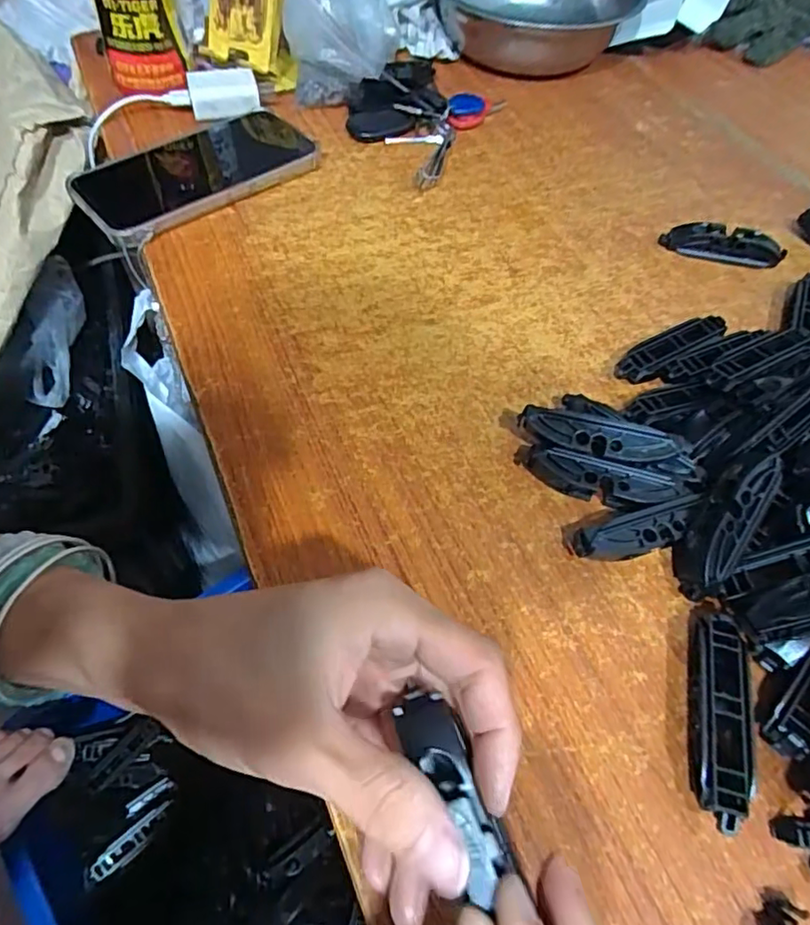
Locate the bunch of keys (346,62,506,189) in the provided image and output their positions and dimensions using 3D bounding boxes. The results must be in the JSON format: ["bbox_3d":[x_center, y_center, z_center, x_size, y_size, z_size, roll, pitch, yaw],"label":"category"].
[{"bbox_3d":[0.016,-0.289,0.476,0.114,0.024,0.147,34,61,19],"label":"bunch of keys"}]

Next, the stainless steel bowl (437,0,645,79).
[{"bbox_3d":[0.115,-0.426,0.550,0.186,0.059,0.164,15,57,8],"label":"stainless steel bowl"}]

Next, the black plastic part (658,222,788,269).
[{"bbox_3d":[0.220,-0.150,0.401,0.079,0.020,0.015,15,57,8],"label":"black plastic part"}]

